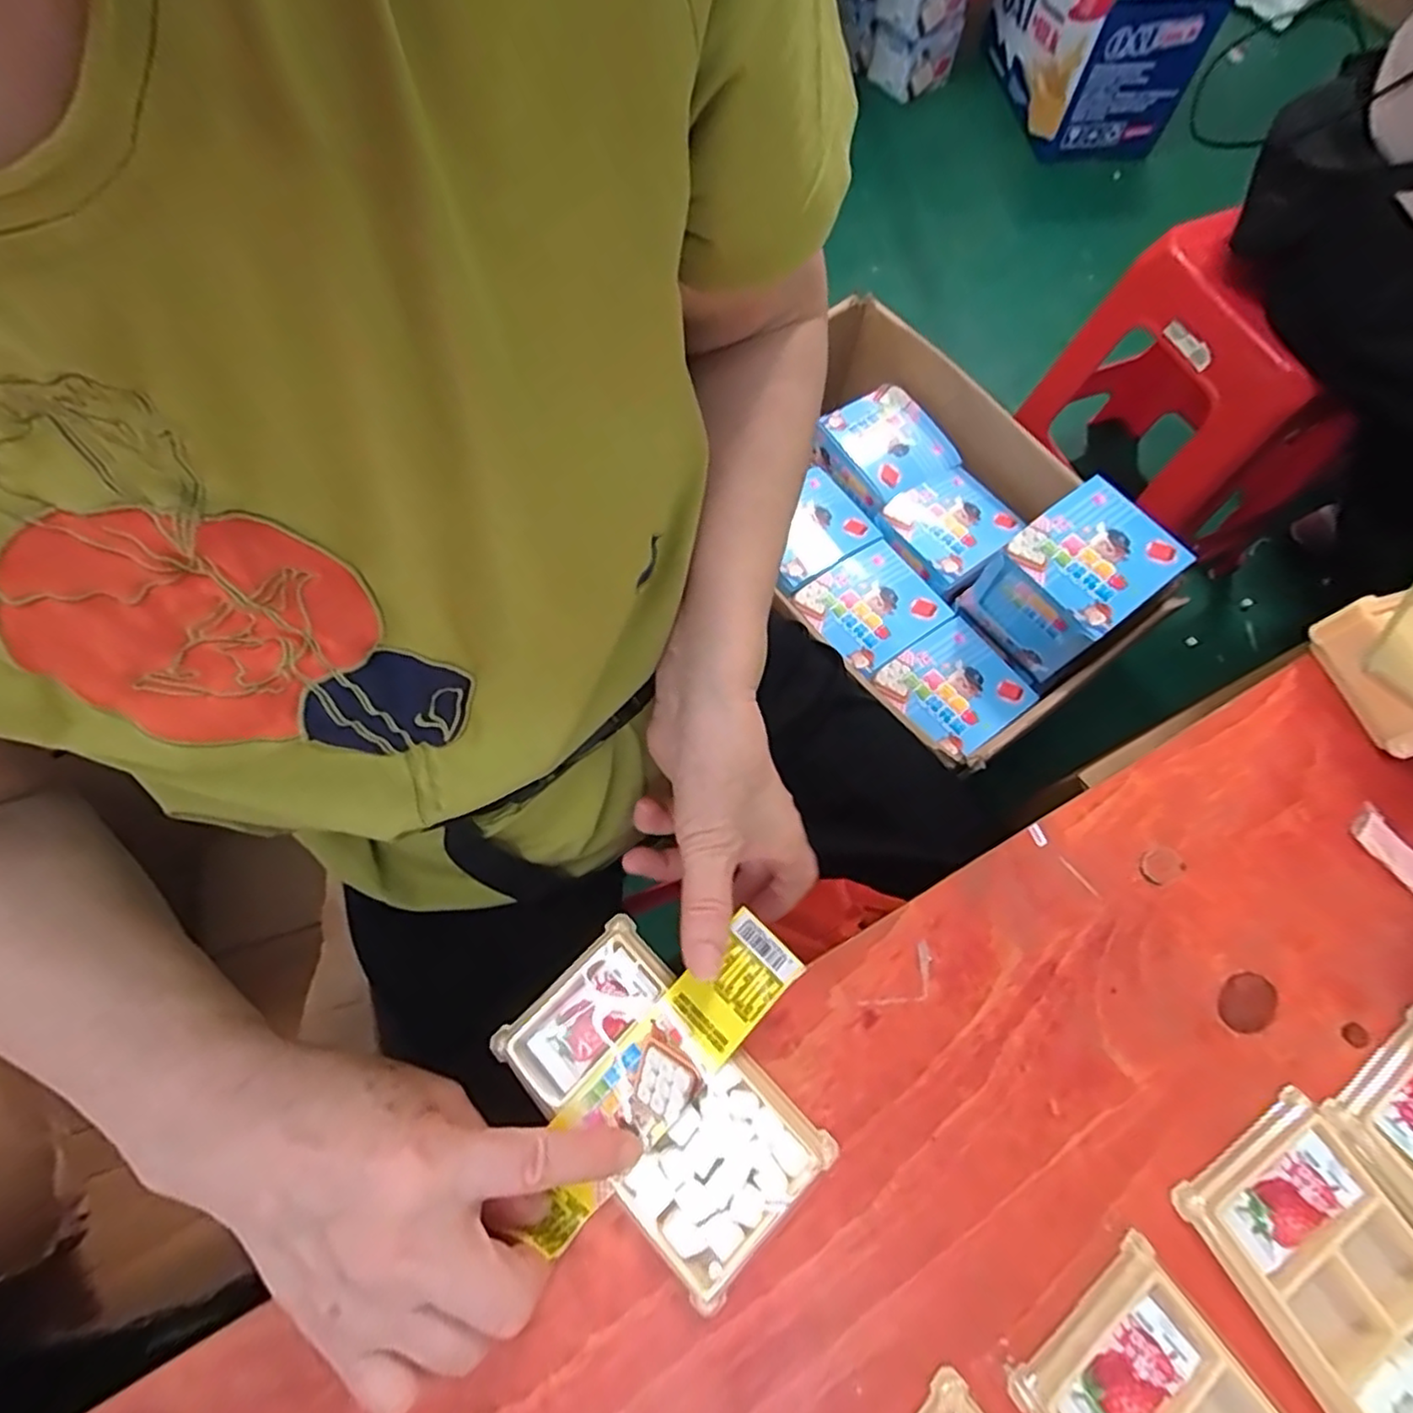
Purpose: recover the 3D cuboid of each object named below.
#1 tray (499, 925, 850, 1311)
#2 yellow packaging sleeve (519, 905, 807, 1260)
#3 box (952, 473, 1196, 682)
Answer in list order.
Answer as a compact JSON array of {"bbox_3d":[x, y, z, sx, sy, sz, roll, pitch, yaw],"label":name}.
[{"bbox_3d":[-0.021,0.169,0.287,0.135,0.013,0.078,43,72,16],"label":"tray"},{"bbox_3d":[-0.021,0.157,0.286,0.037,0.009,0.148,41,78,16],"label":"yellow packaging sleeve"},{"bbox_3d":[0.429,-0.149,0.782,0.158,0.137,0.144,-35,73,-14],"label":"box"}]

